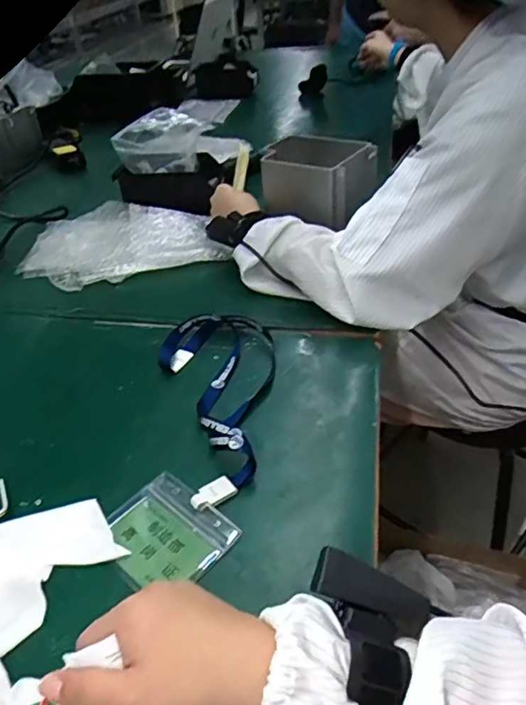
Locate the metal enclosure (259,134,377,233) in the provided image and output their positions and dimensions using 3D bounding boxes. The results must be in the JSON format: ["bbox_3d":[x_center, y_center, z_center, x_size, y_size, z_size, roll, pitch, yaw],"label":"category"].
[{"bbox_3d":[0.080,-0.268,0.847,0.160,0.073,0.125,20,44,29],"label":"metal enclosure"}]

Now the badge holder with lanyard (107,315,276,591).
[{"bbox_3d":[-0.059,0.060,0.533,0.117,0.029,0.315,1,39,7],"label":"badge holder with lanyard"}]

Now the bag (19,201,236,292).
[{"bbox_3d":[-0.222,-0.180,0.858,0.286,0.032,0.226,-12,39,-9],"label":"bag"}]

